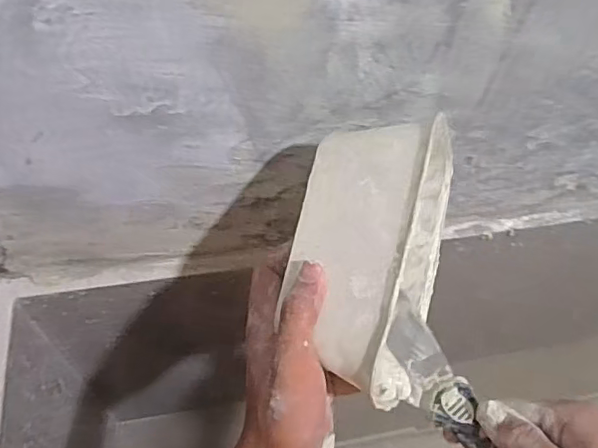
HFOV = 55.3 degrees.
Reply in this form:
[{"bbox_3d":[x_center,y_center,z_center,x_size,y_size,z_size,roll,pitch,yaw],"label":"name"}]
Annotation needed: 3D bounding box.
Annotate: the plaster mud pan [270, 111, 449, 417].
[{"bbox_3d":[0.058,0.025,0.384,0.080,0.119,0.173,5,78,32],"label":"plaster mud pan"}]

